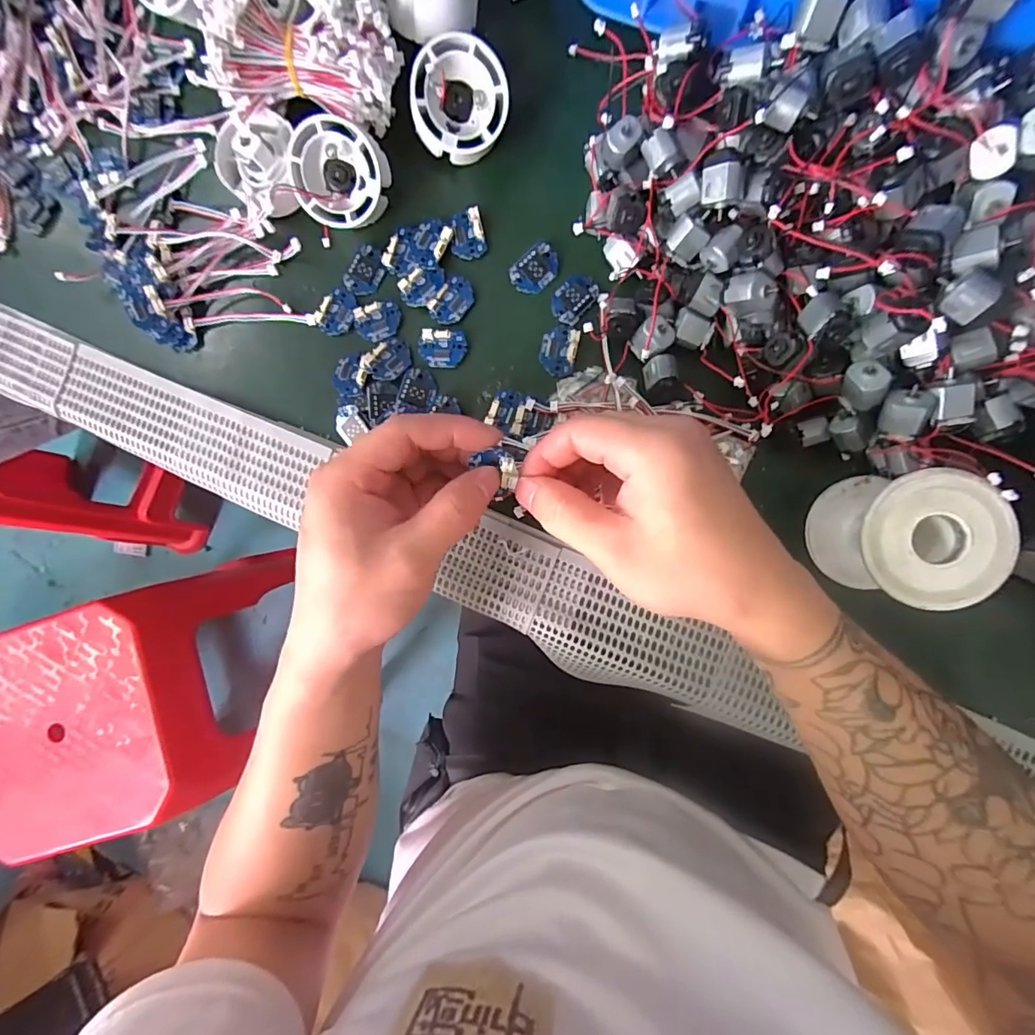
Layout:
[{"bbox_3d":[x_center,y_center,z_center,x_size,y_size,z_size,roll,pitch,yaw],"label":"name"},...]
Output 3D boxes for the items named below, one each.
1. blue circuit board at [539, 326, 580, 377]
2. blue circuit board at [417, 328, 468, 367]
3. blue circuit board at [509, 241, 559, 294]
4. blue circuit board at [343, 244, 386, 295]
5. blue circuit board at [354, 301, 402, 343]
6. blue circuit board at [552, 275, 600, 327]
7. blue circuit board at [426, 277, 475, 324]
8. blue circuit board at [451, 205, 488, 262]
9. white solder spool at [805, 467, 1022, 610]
[{"bbox_3d":[0.025,-0.102,0.309,0.022,0.005,0.030,12,93,6],"label":"blue circuit board"},{"bbox_3d":[-0.048,-0.107,0.319,0.030,0.006,0.022,4,92,6],"label":"blue circuit board"},{"bbox_3d":[0.011,-0.153,0.309,0.031,0.005,0.024,-41,87,6],"label":"blue circuit board"},{"bbox_3d":[-0.098,-0.158,0.324,0.023,0.004,0.027,37,95,4],"label":"blue circuit board"},{"bbox_3d":[-0.090,-0.126,0.322,0.030,0.004,0.023,-17,90,7],"label":"blue circuit board"},{"bbox_3d":[0.034,-0.134,0.305,0.028,0.004,0.024,-42,87,6],"label":"blue circuit board"},{"bbox_3d":[-0.042,-0.136,0.316,0.021,0.004,0.031,42,96,4],"label":"blue circuit board"},{"bbox_3d":[-0.031,-0.177,0.313,0.021,0.007,0.028,-4,91,7],"label":"blue circuit board"},{"bbox_3d":[0.194,0.009,0.259,0.062,0.063,0.062,9,93,6],"label":"white solder spool"}]

